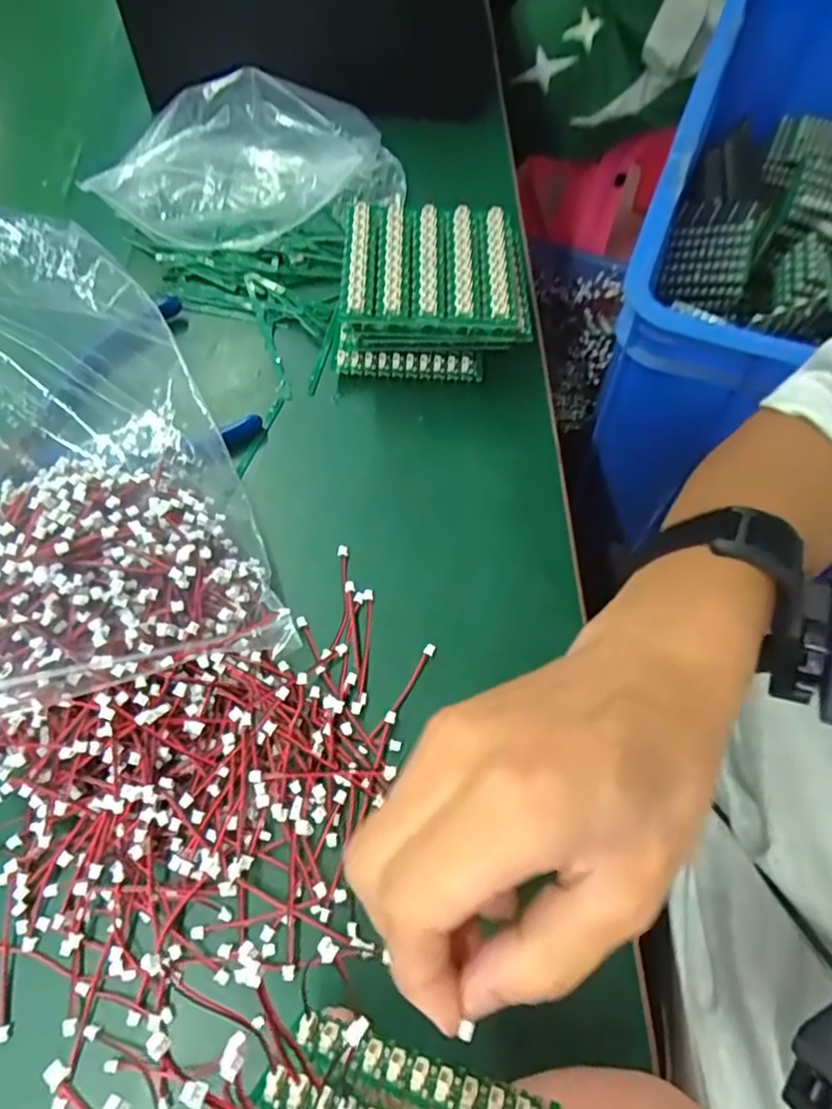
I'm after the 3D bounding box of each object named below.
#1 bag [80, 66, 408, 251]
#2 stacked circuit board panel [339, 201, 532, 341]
[{"bbox_3d":[-0.095,-0.228,0.387,0.177,0.061,0.078,-9,64,-3],"label":"bag"},{"bbox_3d":[0.011,-0.142,0.354,0.100,0.047,0.084,0,64,1],"label":"stacked circuit board panel"}]

